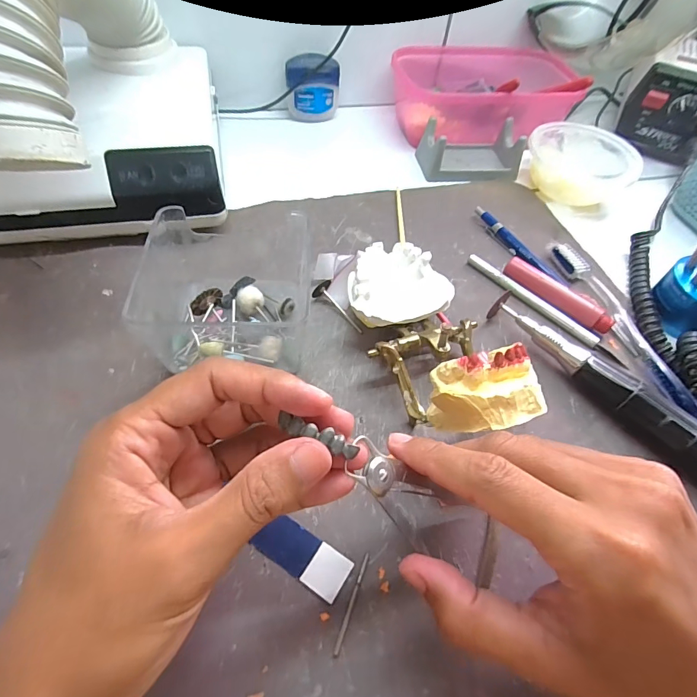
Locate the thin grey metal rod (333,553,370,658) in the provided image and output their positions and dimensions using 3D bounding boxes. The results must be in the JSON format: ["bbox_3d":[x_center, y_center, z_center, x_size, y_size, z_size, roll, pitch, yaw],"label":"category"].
[{"bbox_3d":[0.002,0.121,0.198,0.004,0.004,0.045,19,56,9],"label":"thin grey metal rod"}]

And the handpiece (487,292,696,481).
[{"bbox_3d":[0.174,0.028,0.262,0.024,0.028,0.194,-32,64,-24],"label":"handpiece"}]

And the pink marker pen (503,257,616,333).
[{"bbox_3d":[0.160,-0.041,0.317,0.087,0.015,0.015,39,61,20],"label":"pink marker pen"}]

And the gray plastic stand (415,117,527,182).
[{"bbox_3d":[0.122,-0.204,0.420,0.098,0.034,0.062,-8,56,-11],"label":"gray plastic stand"}]

